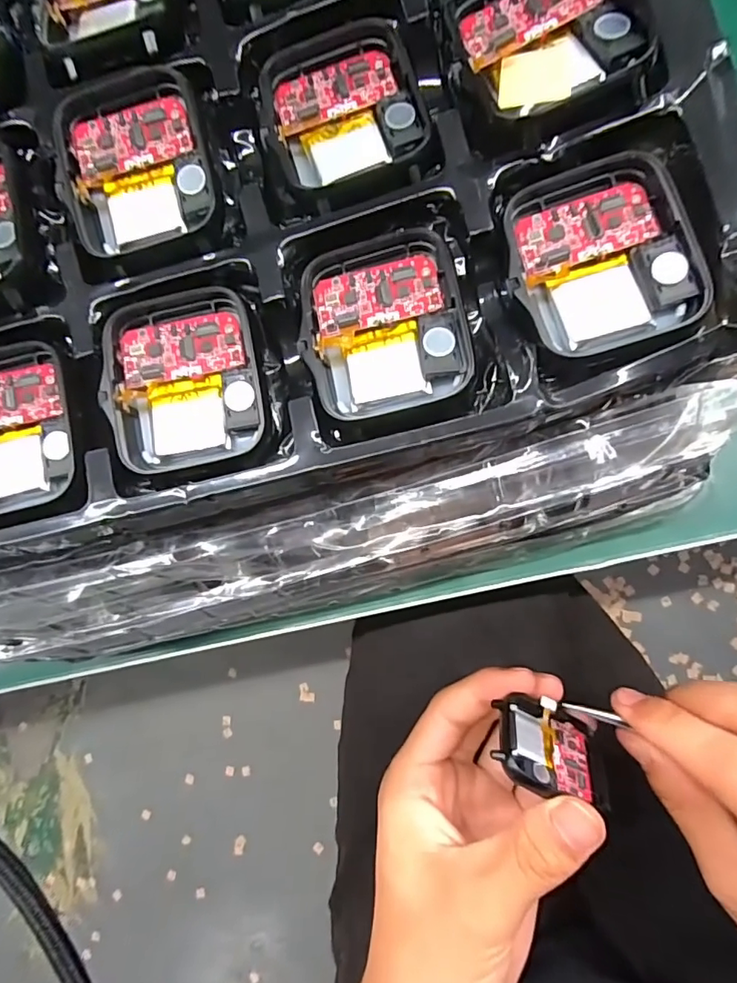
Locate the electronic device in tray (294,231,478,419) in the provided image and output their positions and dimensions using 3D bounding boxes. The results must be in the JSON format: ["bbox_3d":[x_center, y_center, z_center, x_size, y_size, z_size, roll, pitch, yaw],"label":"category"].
[{"bbox_3d":[0.003,-0.040,0.122,0.037,0.009,0.043,-13,83,7],"label":"electronic device in tray"}]

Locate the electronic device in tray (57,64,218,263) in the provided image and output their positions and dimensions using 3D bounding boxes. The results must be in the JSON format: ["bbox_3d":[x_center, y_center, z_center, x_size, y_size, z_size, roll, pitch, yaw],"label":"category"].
[{"bbox_3d":[-0.059,-0.084,0.129,0.036,0.006,0.042,-12,83,7],"label":"electronic device in tray"}]

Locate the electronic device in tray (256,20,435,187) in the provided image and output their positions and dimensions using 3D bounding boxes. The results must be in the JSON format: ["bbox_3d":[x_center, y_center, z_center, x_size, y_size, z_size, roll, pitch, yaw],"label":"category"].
[{"bbox_3d":[-0.006,-0.096,0.126,0.037,0.007,0.039,-14,83,7],"label":"electronic device in tray"}]

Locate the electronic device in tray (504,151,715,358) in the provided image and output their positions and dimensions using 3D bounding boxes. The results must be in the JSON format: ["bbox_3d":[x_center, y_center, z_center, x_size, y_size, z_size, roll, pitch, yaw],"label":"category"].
[{"bbox_3d":[0.051,-0.052,0.115,0.037,0.008,0.041,-18,83,6],"label":"electronic device in tray"}]

